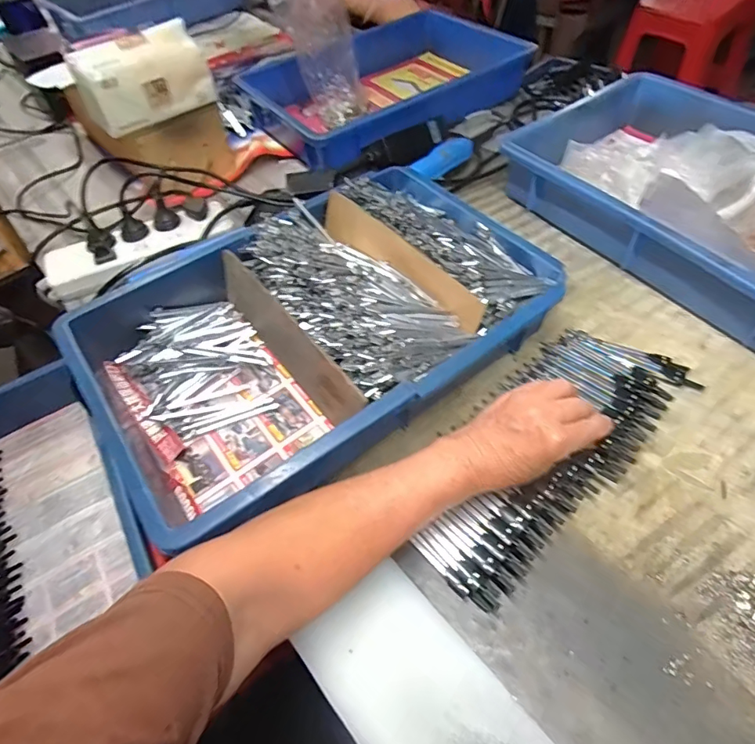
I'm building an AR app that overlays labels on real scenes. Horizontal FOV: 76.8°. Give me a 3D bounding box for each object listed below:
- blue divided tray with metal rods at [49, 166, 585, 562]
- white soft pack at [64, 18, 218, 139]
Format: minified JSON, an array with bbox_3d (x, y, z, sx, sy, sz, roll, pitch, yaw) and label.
[{"bbox_3d":[-0.059,-0.061,0.489,0.433,0.081,0.302,-32,57,-19],"label":"blue divided tray with metal rods"},{"bbox_3d":[-0.302,-0.383,0.628,0.160,0.092,0.044,-37,59,-22],"label":"white soft pack"}]

